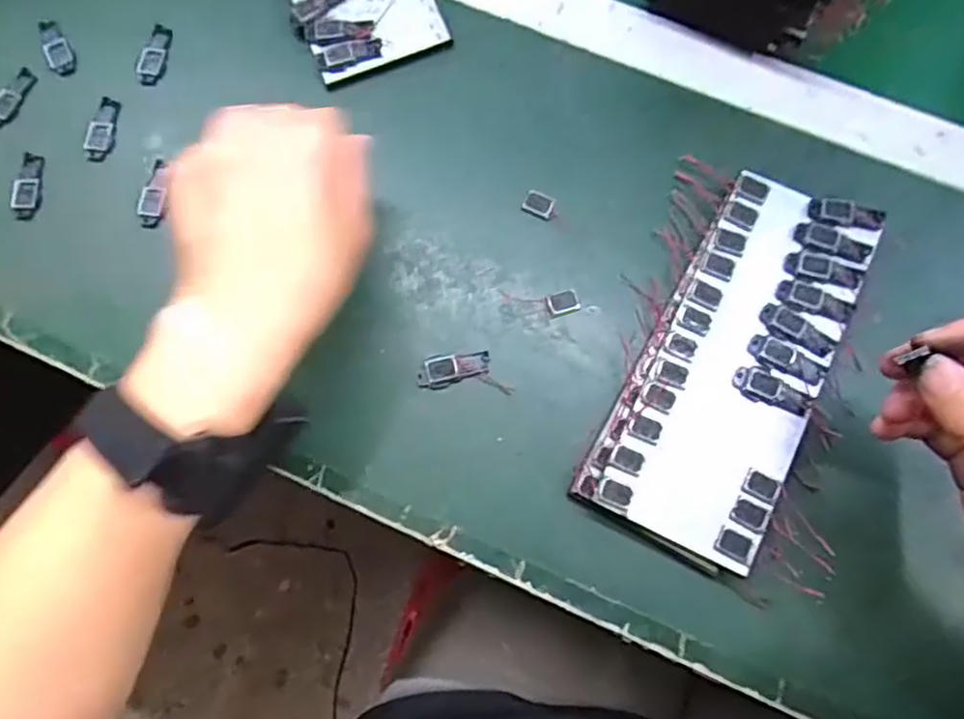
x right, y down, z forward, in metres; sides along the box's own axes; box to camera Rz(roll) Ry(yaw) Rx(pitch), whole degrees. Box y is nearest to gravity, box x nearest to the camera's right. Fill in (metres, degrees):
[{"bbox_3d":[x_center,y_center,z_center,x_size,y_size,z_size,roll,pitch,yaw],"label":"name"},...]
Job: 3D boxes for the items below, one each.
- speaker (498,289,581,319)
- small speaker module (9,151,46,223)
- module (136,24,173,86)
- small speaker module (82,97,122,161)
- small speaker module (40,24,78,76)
[{"bbox_3d":[0.032,-0.031,0.381,0.042,0.004,0.015,0,75,1],"label":"speaker"},{"bbox_3d":[-0.263,-0.101,0.402,0.016,0.004,0.040,-2,75,0],"label":"small speaker module"},{"bbox_3d":[-0.201,-0.187,0.426,0.018,0.004,0.041,6,76,2],"label":"module"},{"bbox_3d":[-0.225,-0.137,0.414,0.016,0.004,0.040,7,76,2],"label":"small speaker module"},{"bbox_3d":[-0.261,-0.191,0.428,0.017,0.004,0.043,-27,77,-6],"label":"small speaker module"}]

